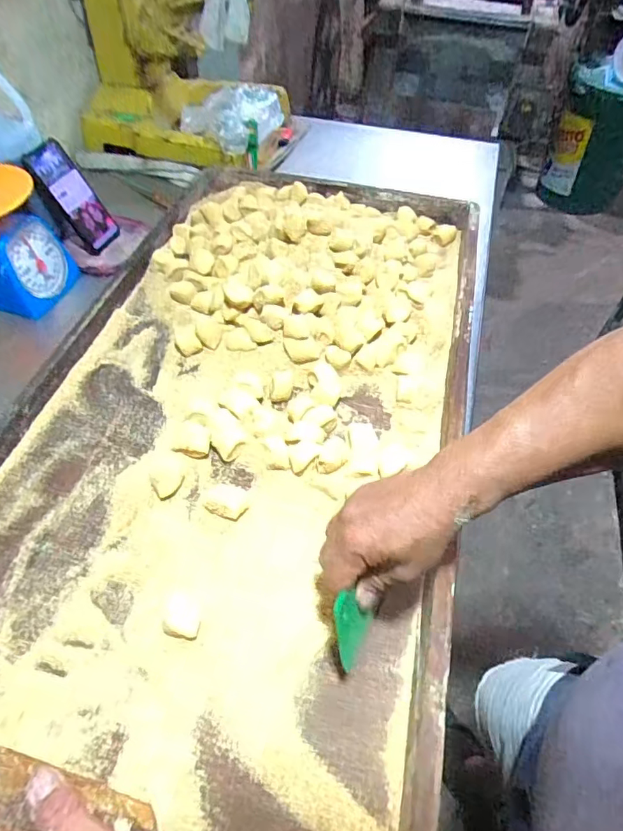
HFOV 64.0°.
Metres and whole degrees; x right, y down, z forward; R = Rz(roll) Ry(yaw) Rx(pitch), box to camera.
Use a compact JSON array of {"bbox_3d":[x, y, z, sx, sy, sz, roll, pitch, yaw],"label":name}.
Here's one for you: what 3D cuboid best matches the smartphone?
[{"bbox_3d":[-0.385,-0.354,0.811,0.012,0.162,0.078,5,47,42],"label":"smartphone"}]

